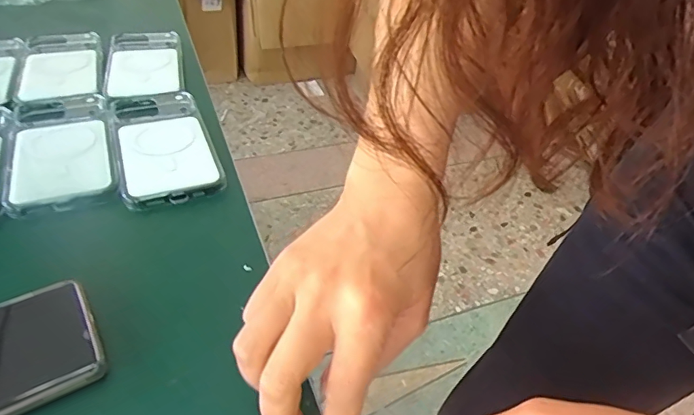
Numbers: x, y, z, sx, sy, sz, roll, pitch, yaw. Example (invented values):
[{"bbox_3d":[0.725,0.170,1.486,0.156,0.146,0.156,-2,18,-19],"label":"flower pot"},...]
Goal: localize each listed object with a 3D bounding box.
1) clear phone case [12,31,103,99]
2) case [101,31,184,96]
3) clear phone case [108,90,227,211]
[{"bbox_3d":[-0.312,-0.155,0.525,0.080,0.017,0.146,-12,44,-19],"label":"clear phone case"},{"bbox_3d":[-0.229,-0.166,0.542,0.080,0.011,0.147,-8,41,-15],"label":"case"},{"bbox_3d":[-0.166,-0.061,0.432,0.078,0.016,0.163,-13,43,-20],"label":"clear phone case"}]

